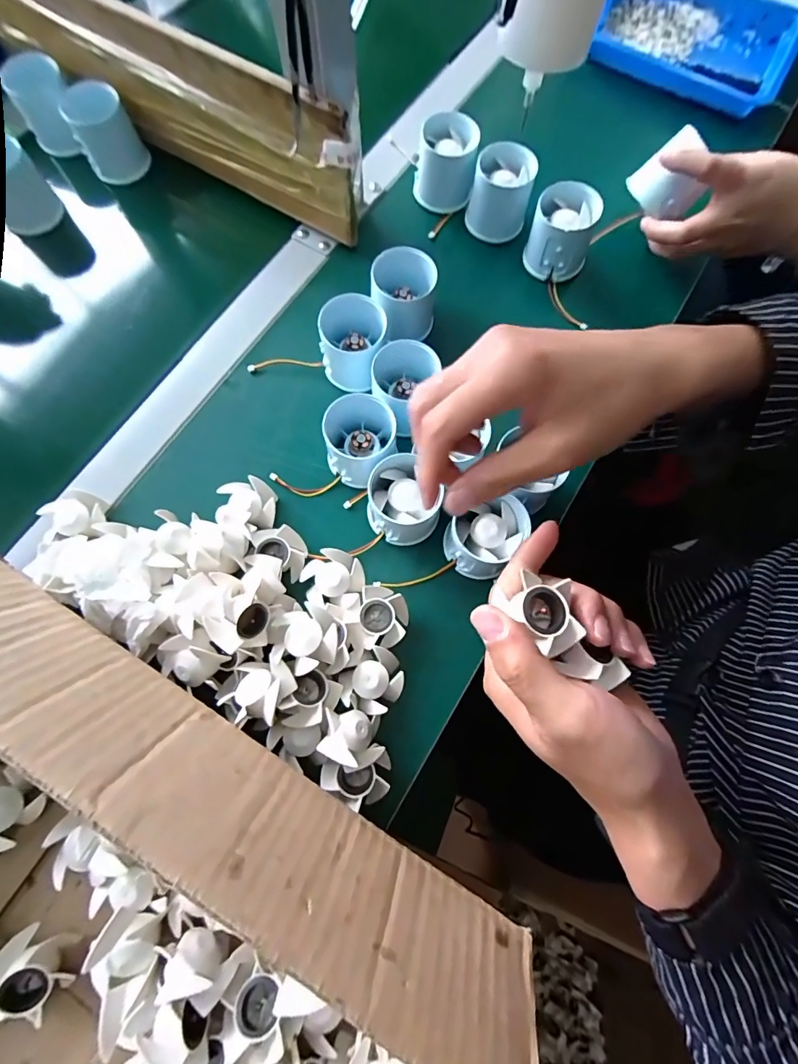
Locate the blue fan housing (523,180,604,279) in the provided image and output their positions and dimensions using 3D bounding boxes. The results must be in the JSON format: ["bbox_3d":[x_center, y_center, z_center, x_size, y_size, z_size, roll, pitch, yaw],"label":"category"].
[{"bbox_3d":[0.140,-0.256,0.390,0.053,0.060,0.053,22,75,5],"label":"blue fan housing"}]

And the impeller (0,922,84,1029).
[{"bbox_3d":[-0.205,0.246,0.250,0.038,0.026,0.038,18,75,4],"label":"impeller"}]

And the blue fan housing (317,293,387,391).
[{"bbox_3d":[-0.041,-0.150,0.359,0.056,0.049,0.052,13,74,3],"label":"blue fan housing"}]

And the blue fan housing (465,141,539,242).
[{"bbox_3d":[0.090,-0.299,0.401,0.050,0.059,0.050,15,75,3],"label":"blue fan housing"}]

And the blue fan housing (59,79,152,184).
[{"bbox_3d":[-0.275,-0.375,0.421,0.054,0.055,0.051,-28,77,-8],"label":"blue fan housing"}]

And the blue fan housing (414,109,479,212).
[{"bbox_3d":[0.043,-0.335,0.411,0.054,0.055,0.058,10,74,2],"label":"blue fan housing"}]

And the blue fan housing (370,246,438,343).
[{"bbox_3d":[0.004,-0.188,0.367,0.050,0.054,0.053,-2,74,-1],"label":"blue fan housing"}]

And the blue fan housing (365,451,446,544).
[{"bbox_3d":[0.001,-0.022,0.325,0.048,0.046,0.048,30,76,7],"label":"blue fan housing"}]

